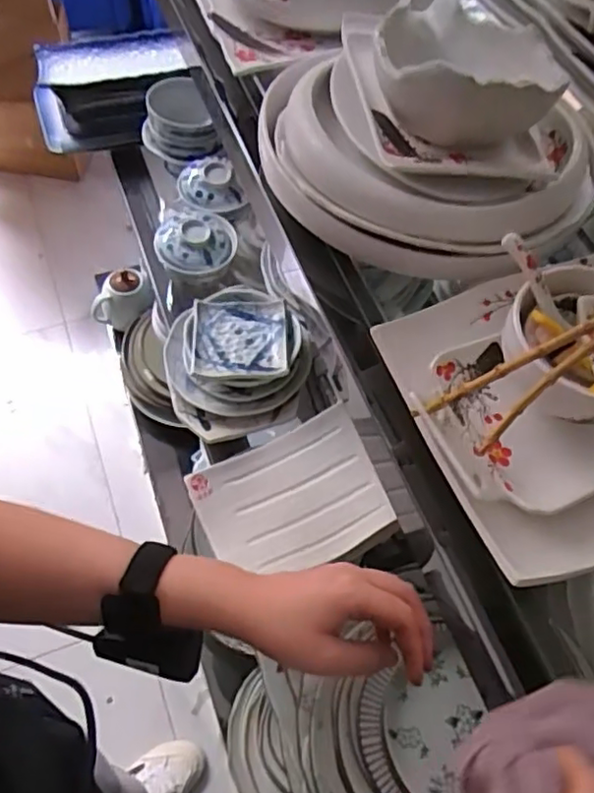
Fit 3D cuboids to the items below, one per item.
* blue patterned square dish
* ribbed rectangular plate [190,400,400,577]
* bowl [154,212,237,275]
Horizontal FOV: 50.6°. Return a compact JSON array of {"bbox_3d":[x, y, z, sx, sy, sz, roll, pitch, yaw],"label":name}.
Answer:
[{"bbox_3d":[-0.075,-0.075,0.828,0.119,0.018,0.119,-1,60,-5],"label":"blue patterned square dish"},{"bbox_3d":[-0.006,0.108,0.650,0.183,0.029,0.141,-21,63,-16],"label":"ribbed rectangular plate"},{"bbox_3d":[-0.152,-0.238,0.940,0.117,0.035,0.121,-4,60,-6],"label":"bowl"}]

